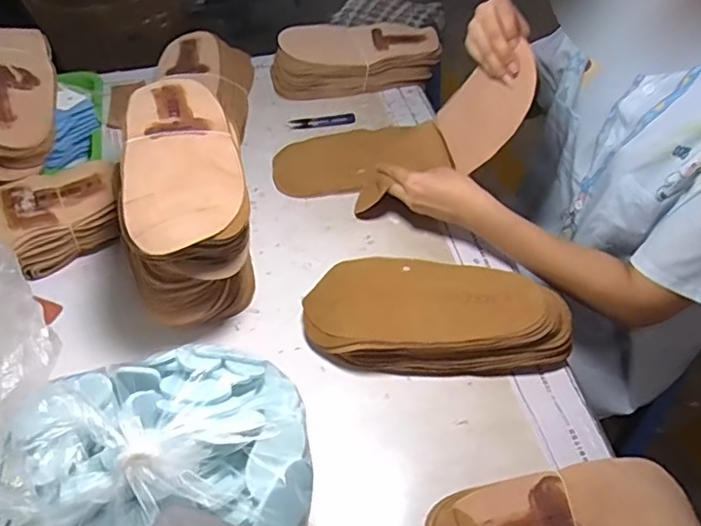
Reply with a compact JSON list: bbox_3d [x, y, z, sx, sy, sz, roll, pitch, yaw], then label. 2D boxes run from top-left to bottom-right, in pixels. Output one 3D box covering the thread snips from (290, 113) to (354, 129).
[{"bbox_3d":[-0.043,-0.225,0.946,0.101,0.011,0.019,-5,46,-3],"label":"thread snips"}]

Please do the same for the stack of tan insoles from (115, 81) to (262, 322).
[{"bbox_3d":[-0.176,-0.064,0.684,0.124,0.180,0.254,-7,46,-5],"label":"stack of tan insoles"}]

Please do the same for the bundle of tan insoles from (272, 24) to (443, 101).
[{"bbox_3d":[0.010,-0.350,1.007,0.278,0.071,0.144,-1,46,1],"label":"bundle of tan insoles"}]

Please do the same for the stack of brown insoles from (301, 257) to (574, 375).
[{"bbox_3d":[0.096,0.059,0.660,0.289,0.060,0.128,8,46,9],"label":"stack of brown insoles"}]

